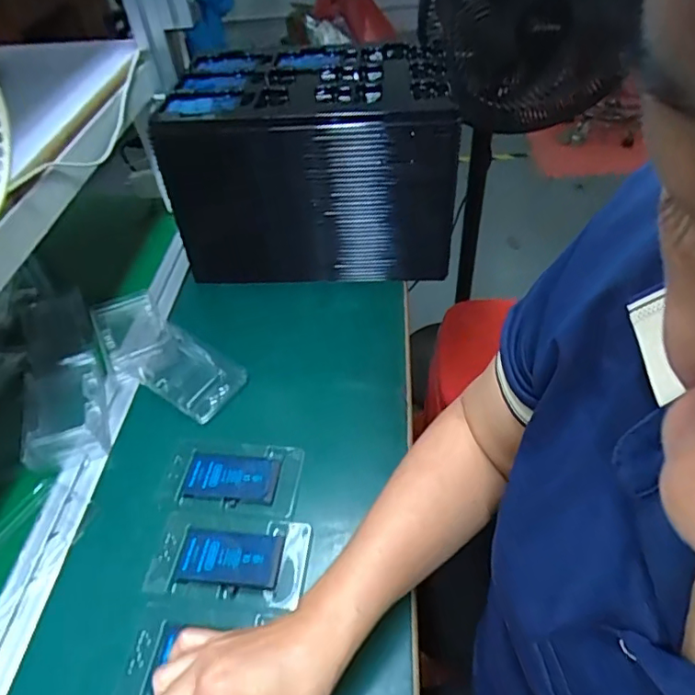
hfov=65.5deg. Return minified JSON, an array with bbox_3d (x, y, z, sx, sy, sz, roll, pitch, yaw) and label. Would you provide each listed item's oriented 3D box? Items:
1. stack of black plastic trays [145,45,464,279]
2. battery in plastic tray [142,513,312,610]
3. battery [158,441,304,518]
[{"bbox_3d":[-0.040,-0.240,0.707,0.320,0.207,0.223,-1,45,6],"label":"stack of black plastic trays"},{"bbox_3d":[-0.099,0.174,0.450,0.130,0.010,0.069,1,46,8],"label":"battery in plastic tray"},{"bbox_3d":[-0.109,0.122,0.509,0.127,0.009,0.073,1,45,7],"label":"battery"}]

